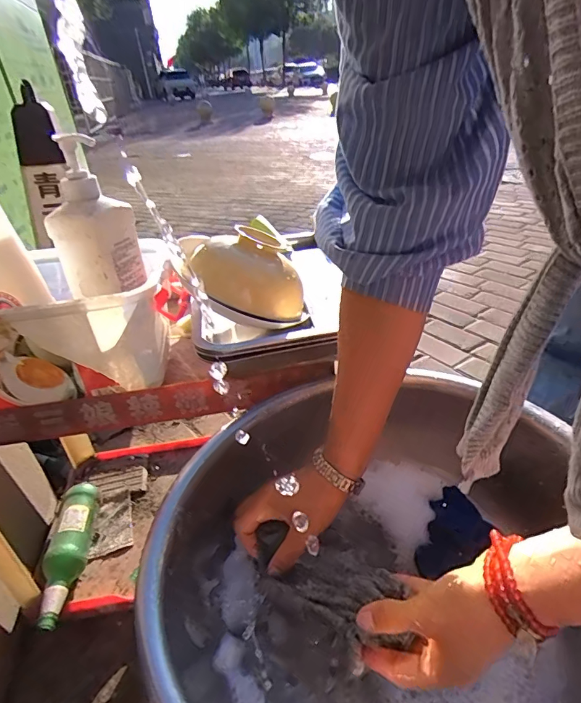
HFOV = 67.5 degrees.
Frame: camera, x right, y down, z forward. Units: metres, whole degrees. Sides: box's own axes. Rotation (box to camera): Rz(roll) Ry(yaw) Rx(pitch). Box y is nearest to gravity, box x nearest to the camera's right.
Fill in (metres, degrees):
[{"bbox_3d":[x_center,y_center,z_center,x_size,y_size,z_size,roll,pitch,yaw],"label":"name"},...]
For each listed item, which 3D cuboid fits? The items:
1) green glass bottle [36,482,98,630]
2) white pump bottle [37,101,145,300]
[{"bbox_3d":[-0.402,0.361,0.791,0.068,0.071,0.274,-12,32,-8],"label":"green glass bottle"},{"bbox_3d":[-0.252,-0.163,0.542,0.080,0.189,0.074,2,33,15],"label":"white pump bottle"}]

